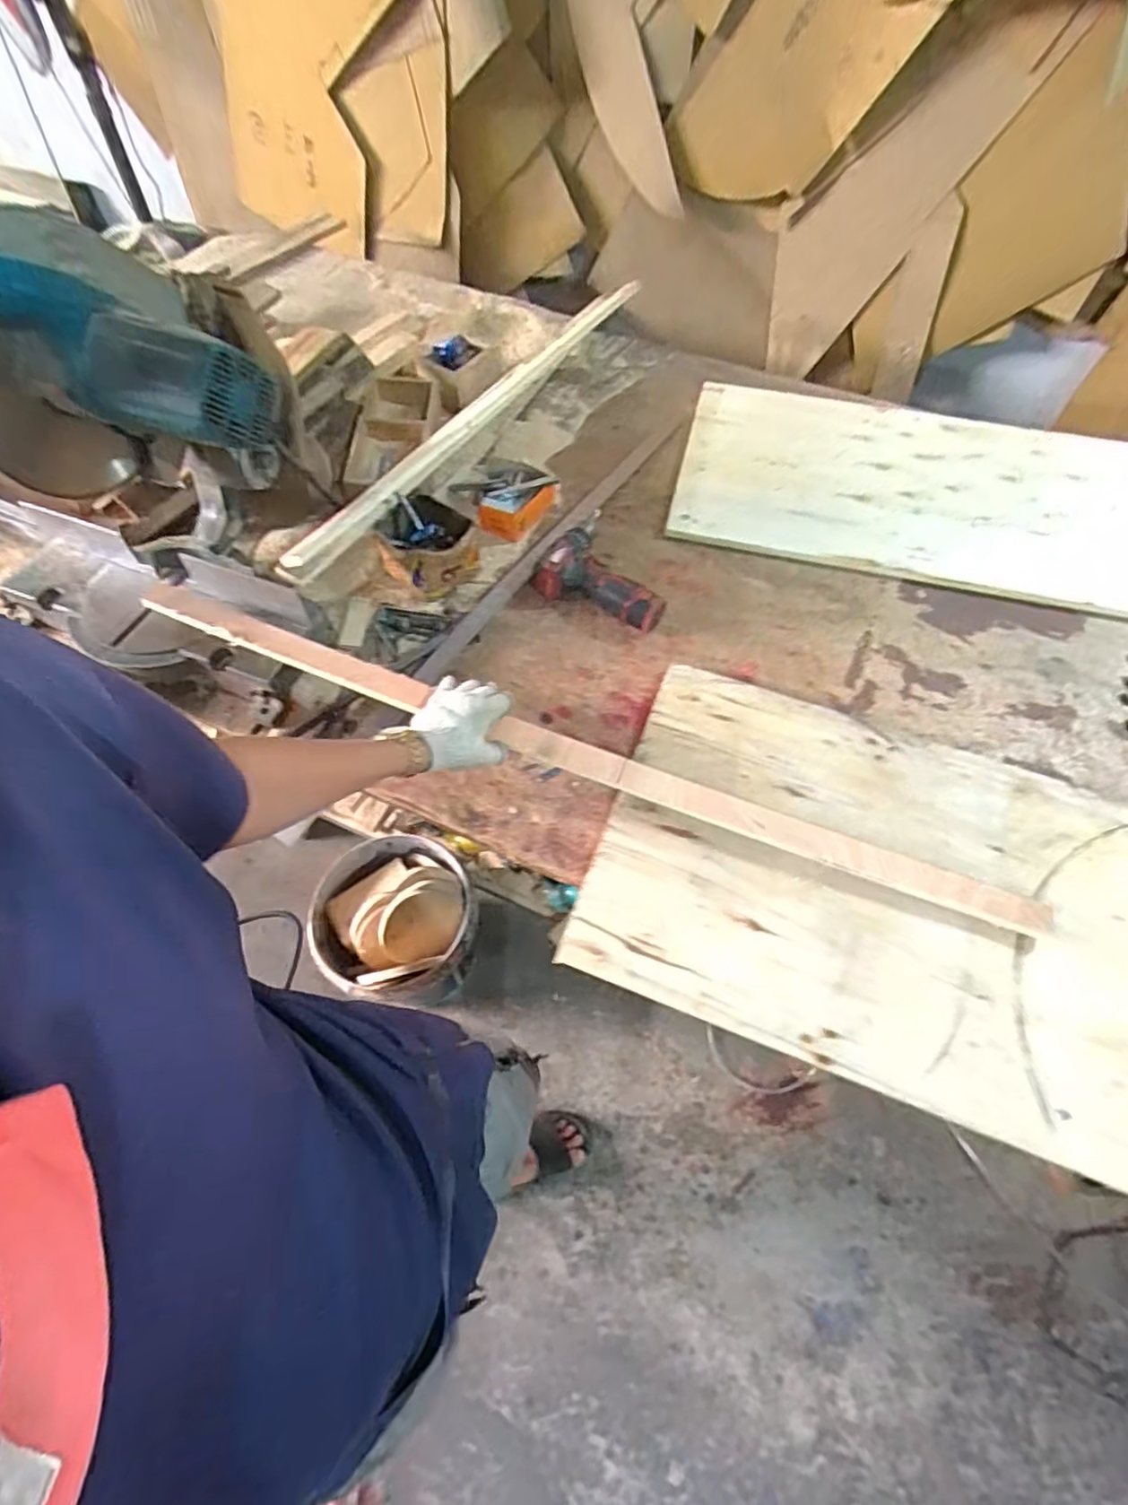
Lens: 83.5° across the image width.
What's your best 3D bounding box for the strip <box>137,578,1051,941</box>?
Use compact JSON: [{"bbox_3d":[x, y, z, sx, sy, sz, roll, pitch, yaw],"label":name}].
[{"bbox_3d":[-0.004,-0.001,0.738,1.082,0.026,0.043,21,70,6],"label":"strip"}]

